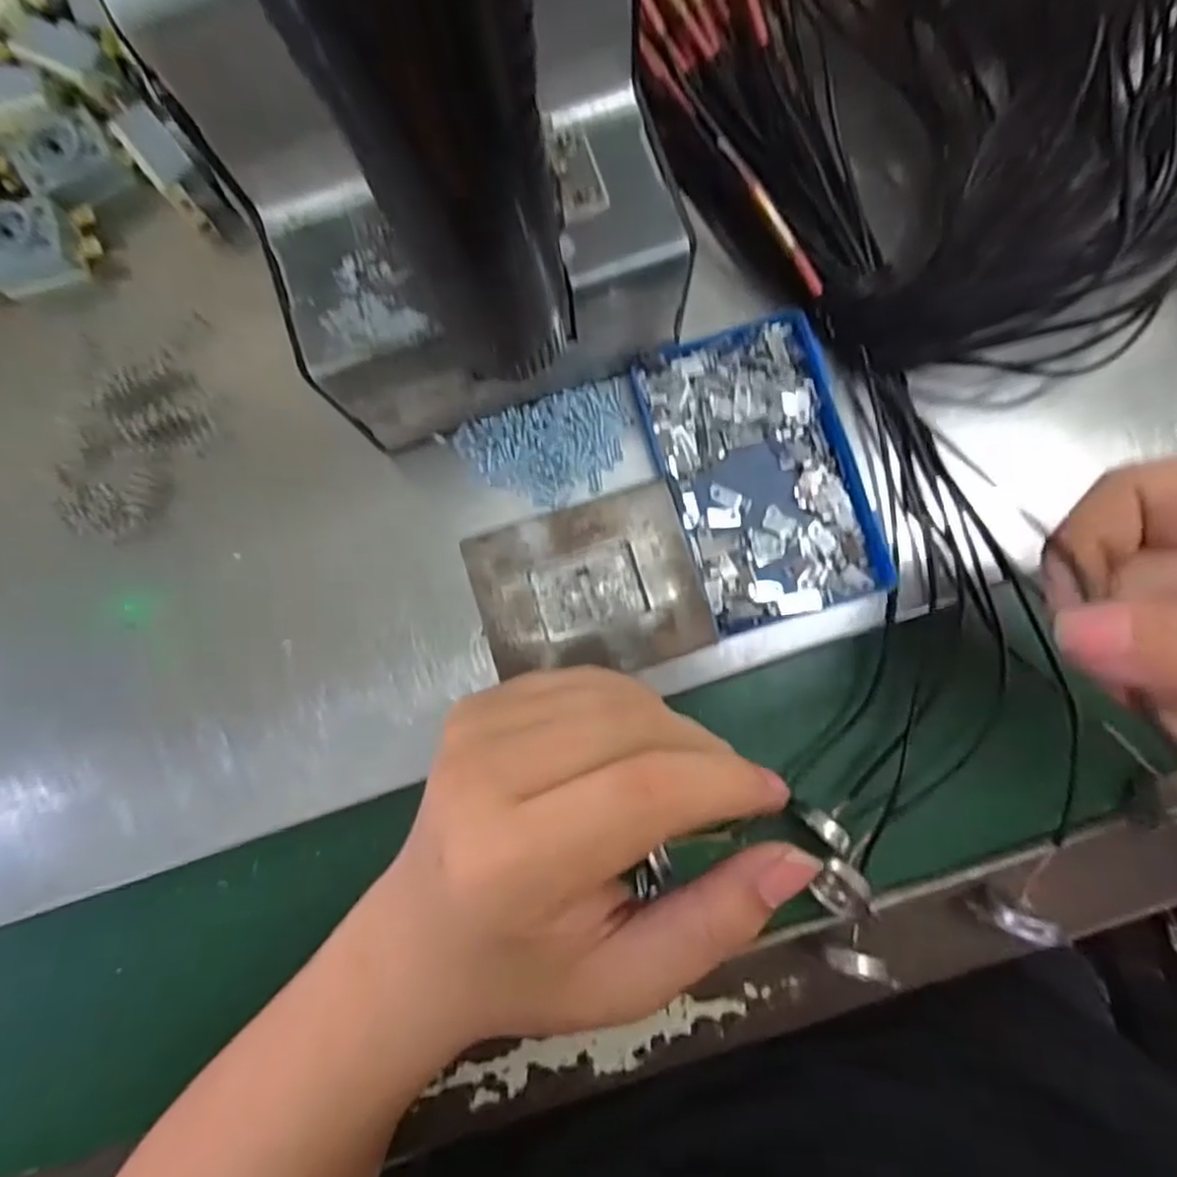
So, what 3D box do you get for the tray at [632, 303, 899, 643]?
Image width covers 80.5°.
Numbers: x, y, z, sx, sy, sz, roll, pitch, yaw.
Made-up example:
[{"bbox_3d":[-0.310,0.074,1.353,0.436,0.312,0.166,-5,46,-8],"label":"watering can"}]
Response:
[{"bbox_3d":[0.067,-0.045,0.268,0.069,0.008,0.113,-17,85,1],"label":"tray"}]

